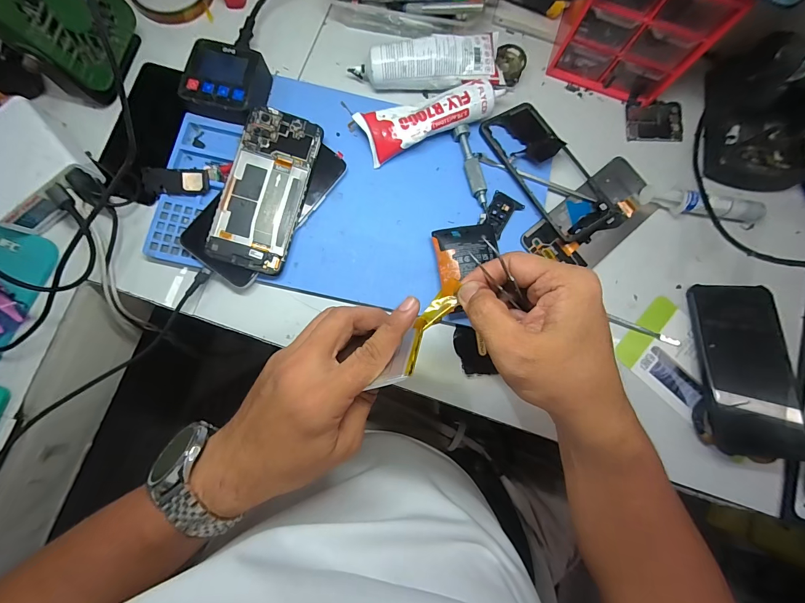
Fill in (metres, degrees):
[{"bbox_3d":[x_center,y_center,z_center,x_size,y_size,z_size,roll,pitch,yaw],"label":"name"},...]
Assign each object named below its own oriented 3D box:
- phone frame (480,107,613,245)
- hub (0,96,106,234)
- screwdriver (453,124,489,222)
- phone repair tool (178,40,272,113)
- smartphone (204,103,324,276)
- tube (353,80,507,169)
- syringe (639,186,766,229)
[{"bbox_3d":[0.156,-0.138,0.371,0.081,0.013,0.163,-28,81,-13],"label":"phone frame"},{"bbox_3d":[-0.352,-0.126,0.327,0.087,0.040,0.095,-43,85,-8],"label":"hub"},{"bbox_3d":[0.076,-0.135,0.364,0.019,0.015,0.101,-17,82,-5],"label":"screwdriver"},{"bbox_3d":[-0.176,-0.218,0.355,0.073,0.037,0.069,12,81,0],"label":"phone repair tool"},{"bbox_3d":[-0.132,-0.109,0.335,0.071,0.007,0.157,16,83,-7],"label":"smartphone"},{"bbox_3d":[0.032,-0.192,0.360,0.147,0.033,0.046,-22,83,-6],"label":"tube"},{"bbox_3d":[0.325,-0.102,0.372,0.132,0.022,0.025,8,81,-1],"label":"syringe"}]

